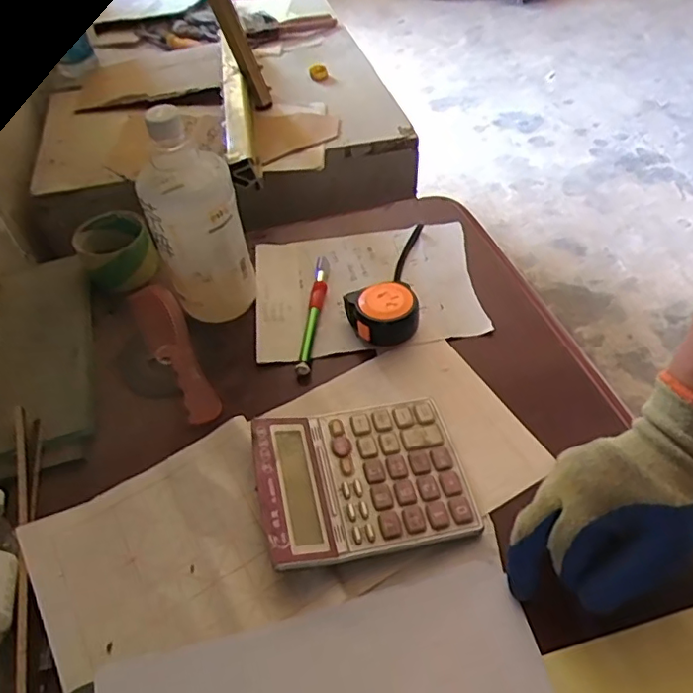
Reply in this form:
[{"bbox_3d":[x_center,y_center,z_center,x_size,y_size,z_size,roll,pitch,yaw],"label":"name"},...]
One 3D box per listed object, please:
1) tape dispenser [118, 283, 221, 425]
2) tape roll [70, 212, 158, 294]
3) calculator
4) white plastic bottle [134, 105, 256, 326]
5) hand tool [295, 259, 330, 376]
[{"bbox_3d":[-0.199,0.009,0.603,0.076,0.018,0.205,-22,52,-15],"label":"tape dispenser"},{"bbox_3d":[-0.267,-0.112,0.667,0.077,0.055,0.080,-2,50,2],"label":"tape roll"},{"bbox_3d":[0.013,0.108,0.482,0.166,0.038,0.131,-12,51,-7],"label":"calculator"},{"bbox_3d":[-0.146,-0.118,0.562,0.082,0.217,0.068,-12,50,-7],"label":"white plastic bottle"},{"bbox_3d":[-0.034,-0.037,0.619,0.015,0.017,0.163,4,50,7],"label":"hand tool"}]

